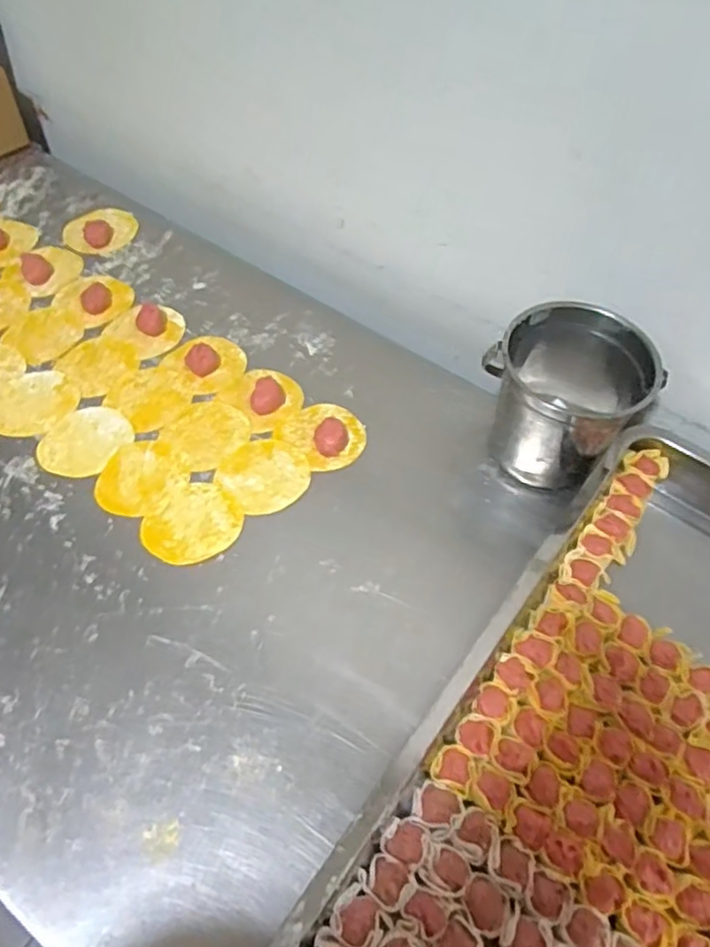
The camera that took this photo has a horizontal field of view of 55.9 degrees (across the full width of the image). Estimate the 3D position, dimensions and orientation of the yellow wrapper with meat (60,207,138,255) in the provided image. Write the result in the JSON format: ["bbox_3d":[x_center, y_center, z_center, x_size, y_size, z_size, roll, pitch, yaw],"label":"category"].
[{"bbox_3d":[-0.325,-0.313,0.860,0.073,0.009,0.090,36,63,18],"label":"yellow wrapper with meat"}]

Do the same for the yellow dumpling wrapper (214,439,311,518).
[{"bbox_3d":[-0.088,0.002,0.662,0.081,0.004,0.086,1,57,-1],"label":"yellow dumpling wrapper"}]

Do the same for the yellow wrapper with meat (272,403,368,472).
[{"bbox_3d":[-0.029,-0.044,0.686,0.077,0.021,0.078,-39,67,-24],"label":"yellow wrapper with meat"}]

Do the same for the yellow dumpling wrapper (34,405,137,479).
[{"bbox_3d":[-0.274,-0.033,0.681,0.077,0.004,0.089,35,62,17],"label":"yellow dumpling wrapper"}]

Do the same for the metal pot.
[{"bbox_3d":[0.198,-0.071,0.638,0.137,0.145,0.111,31,61,15],"label":"metal pot"}]

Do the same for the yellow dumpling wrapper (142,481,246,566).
[{"bbox_3d":[-0.152,0.047,0.630,0.079,0.004,0.087,34,62,17],"label":"yellow dumpling wrapper"}]

